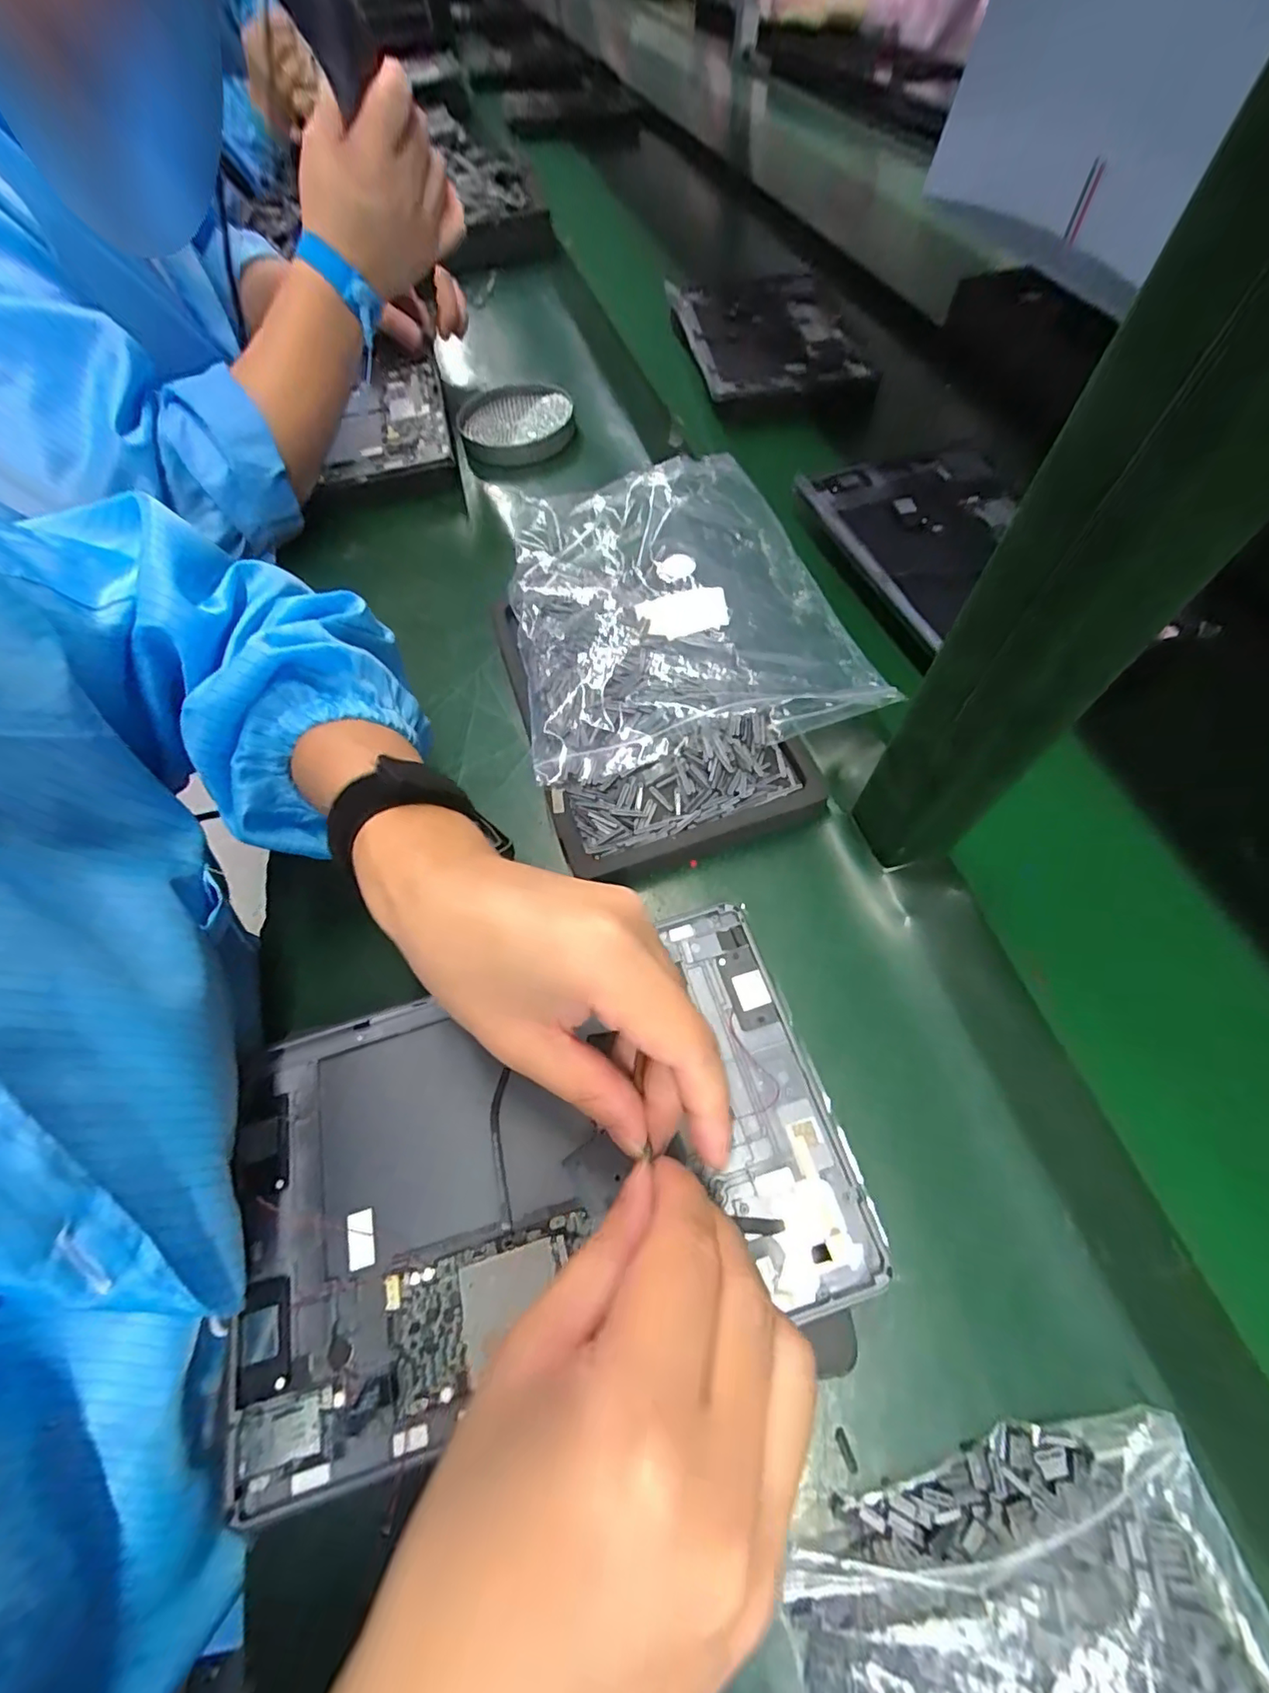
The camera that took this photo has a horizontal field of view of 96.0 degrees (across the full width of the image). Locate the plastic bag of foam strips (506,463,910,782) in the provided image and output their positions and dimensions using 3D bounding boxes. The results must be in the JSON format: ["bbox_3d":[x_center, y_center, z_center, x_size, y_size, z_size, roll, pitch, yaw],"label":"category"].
[{"bbox_3d":[0.020,-0.181,0.406,0.218,0.029,0.282,-13,62,-3],"label":"plastic bag of foam strips"}]

